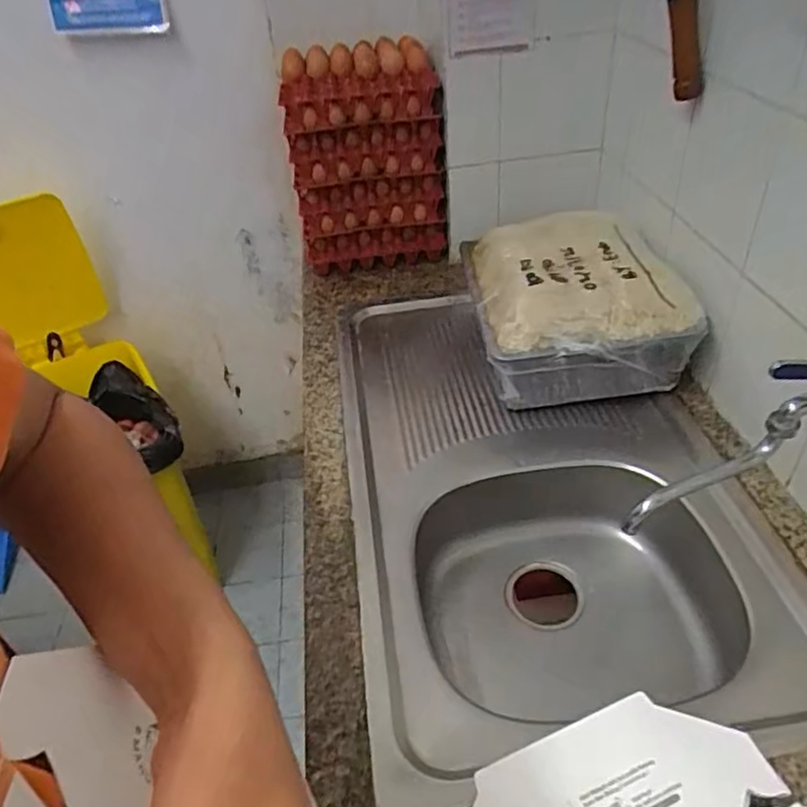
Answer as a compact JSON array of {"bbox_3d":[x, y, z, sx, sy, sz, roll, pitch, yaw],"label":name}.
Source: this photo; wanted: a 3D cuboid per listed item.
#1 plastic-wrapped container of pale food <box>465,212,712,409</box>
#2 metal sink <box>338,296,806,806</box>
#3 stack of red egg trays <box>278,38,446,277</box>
[{"bbox_3d":[0.250,-0.159,0.999,0.273,0.189,0.339,-7,40,0],"label":"plastic-wrapped container of pale food"},{"bbox_3d":[0.174,0.124,0.936,0.490,0.167,0.828,-9,40,-2],"label":"metal sink"},{"bbox_3d":[-0.074,-0.501,1.311,0.284,0.365,0.359,-6,40,2],"label":"stack of red egg trays"}]

